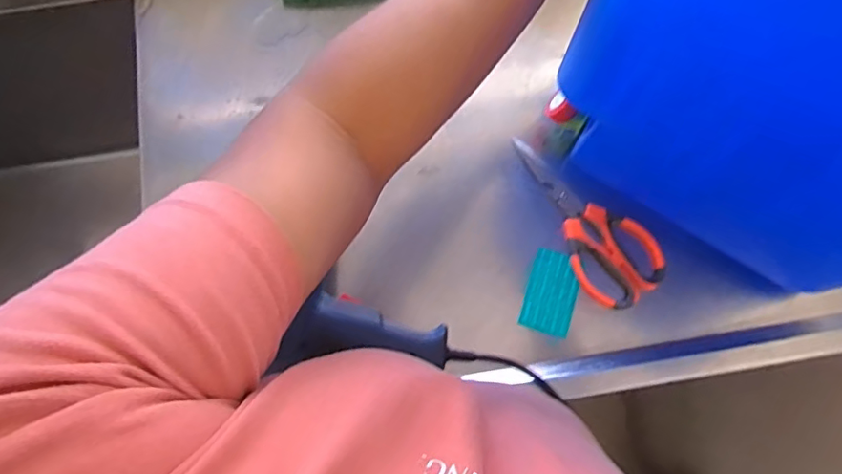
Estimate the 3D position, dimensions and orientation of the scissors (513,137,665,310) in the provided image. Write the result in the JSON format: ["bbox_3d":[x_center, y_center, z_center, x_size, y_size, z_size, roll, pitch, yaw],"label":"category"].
[{"bbox_3d":[0.168,-0.023,0.572,0.082,0.012,0.195,-27,79,-6],"label":"scissors"}]

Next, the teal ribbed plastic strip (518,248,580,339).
[{"bbox_3d":[0.129,0.055,0.554,0.047,0.007,0.080,18,78,4],"label":"teal ribbed plastic strip"}]

